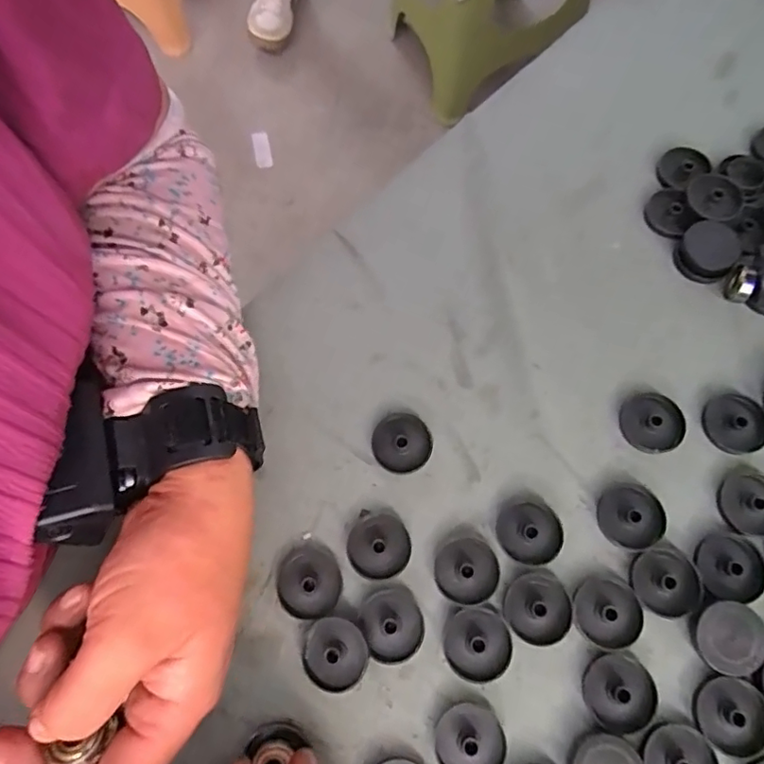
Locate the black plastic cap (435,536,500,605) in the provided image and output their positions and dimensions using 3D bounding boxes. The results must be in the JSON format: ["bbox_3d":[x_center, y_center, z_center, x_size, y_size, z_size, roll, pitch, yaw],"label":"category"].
[{"bbox_3d":[0.043,0.096,0.271,0.032,0.006,0.031,-1,71,2],"label":"black plastic cap"}]

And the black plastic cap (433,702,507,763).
[{"bbox_3d":[0.041,0.169,0.247,0.033,0.006,0.032,-1,71,2],"label":"black plastic cap"}]

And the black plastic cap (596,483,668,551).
[{"bbox_3d":[0.130,0.070,0.277,0.033,0.009,0.032,-1,71,2],"label":"black plastic cap"}]

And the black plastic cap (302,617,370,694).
[{"bbox_3d":[-0.023,0.133,0.260,0.032,0.010,0.032,-1,71,2],"label":"black plastic cap"}]

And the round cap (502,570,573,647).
[{"bbox_3d":[0.078,0.113,0.265,0.032,0.006,0.033,-1,71,2],"label":"round cap"}]

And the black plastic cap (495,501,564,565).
[{"bbox_3d":[0.077,0.078,0.277,0.033,0.007,0.030,-1,71,2],"label":"black plastic cap"}]

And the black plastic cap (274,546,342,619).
[{"bbox_3d":[-0.038,0.102,0.273,0.033,0.006,0.034,-1,71,2],"label":"black plastic cap"}]

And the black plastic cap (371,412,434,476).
[{"bbox_3d":[0.011,0.033,0.294,0.033,0.008,0.033,-1,71,2],"label":"black plastic cap"}]

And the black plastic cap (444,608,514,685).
[{"bbox_3d":[0.047,0.129,0.260,0.032,0.005,0.032,-1,71,2],"label":"black plastic cap"}]

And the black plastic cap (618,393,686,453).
[{"bbox_3d":[0.149,0.022,0.293,0.032,0.009,0.033,-1,71,2],"label":"black plastic cap"}]

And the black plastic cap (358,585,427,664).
[{"bbox_3d":[0.005,0.121,0.265,0.030,0.007,0.033,-1,71,2],"label":"black plastic cap"}]

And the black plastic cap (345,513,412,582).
[{"bbox_3d":[-0.001,0.086,0.277,0.032,0.007,0.031,-1,71,2],"label":"black plastic cap"}]

